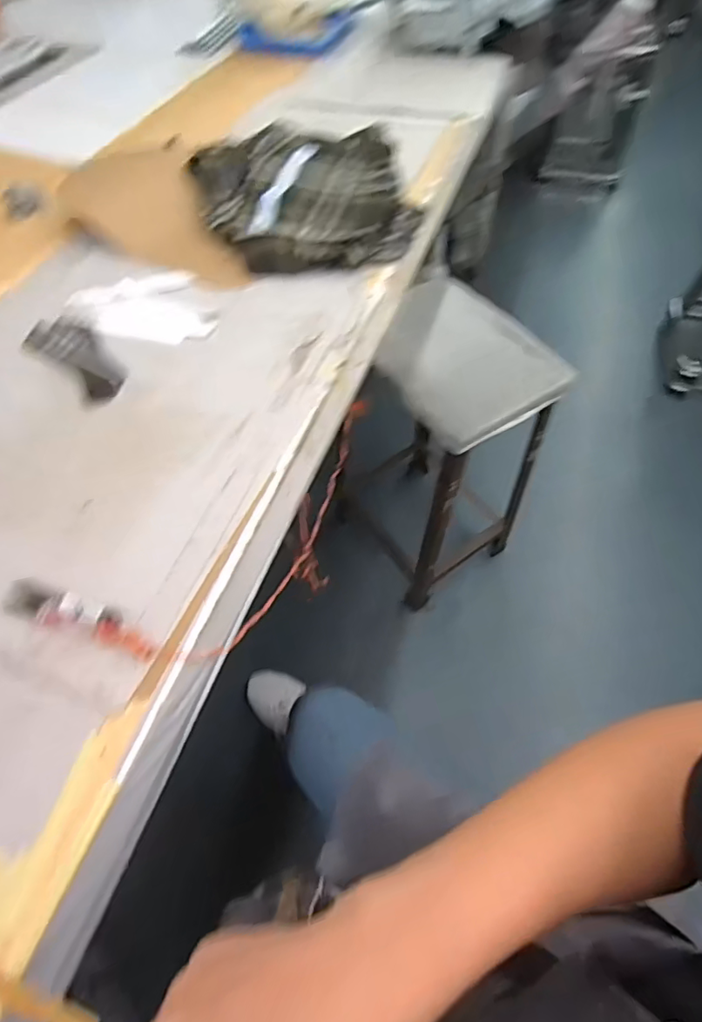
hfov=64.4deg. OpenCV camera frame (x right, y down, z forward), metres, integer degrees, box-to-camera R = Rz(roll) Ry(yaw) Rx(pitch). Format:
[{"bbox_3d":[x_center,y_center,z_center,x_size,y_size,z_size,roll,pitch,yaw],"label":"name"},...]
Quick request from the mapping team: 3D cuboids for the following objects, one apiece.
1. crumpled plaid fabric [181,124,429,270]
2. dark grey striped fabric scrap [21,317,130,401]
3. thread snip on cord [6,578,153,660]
[{"bbox_3d":[-0.067,-0.448,0.783,0.285,0.054,0.325,-10,55,-7],"label":"crumpled plaid fabric"},{"bbox_3d":[-0.311,-0.176,0.633,0.066,0.005,0.160,-38,63,-23],"label":"dark grey striped fabric scrap"},{"bbox_3d":[-0.217,0.082,0.442,0.146,0.012,0.028,16,56,12],"label":"thread snip on cord"}]

